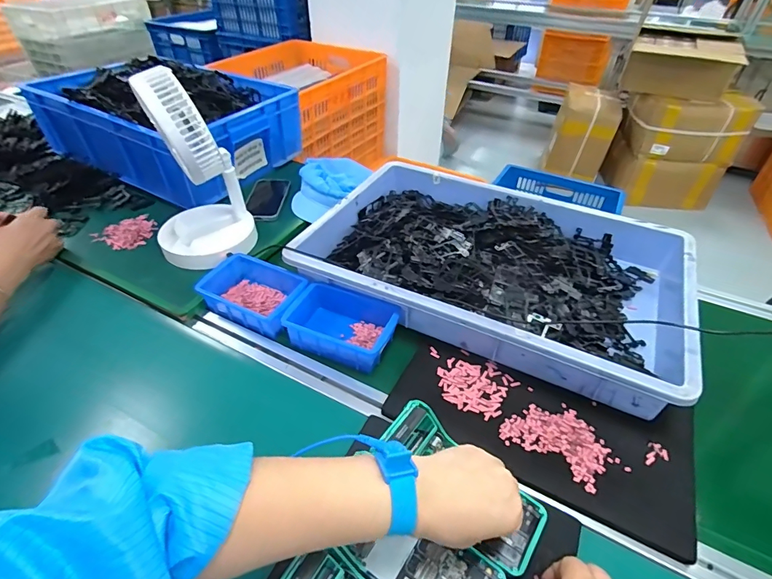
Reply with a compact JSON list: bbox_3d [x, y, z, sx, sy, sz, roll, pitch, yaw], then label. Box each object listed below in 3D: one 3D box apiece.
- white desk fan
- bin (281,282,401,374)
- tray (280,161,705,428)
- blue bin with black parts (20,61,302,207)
[{"bbox_3d":[-0.315,-0.188,0.657,0.156,0.283,0.144,-22,47,-22],"label":"white desk fan"},{"bbox_3d":[-0.059,0.050,0.608,0.151,0.061,0.115,17,45,17],"label":"bin"},{"bbox_3d":[0.170,-0.045,0.675,0.553,0.081,0.363,19,46,20],"label":"tray"},{"bbox_3d":[-0.485,-0.382,0.927,0.491,0.193,0.335,17,45,17],"label":"blue bin with black parts"}]

